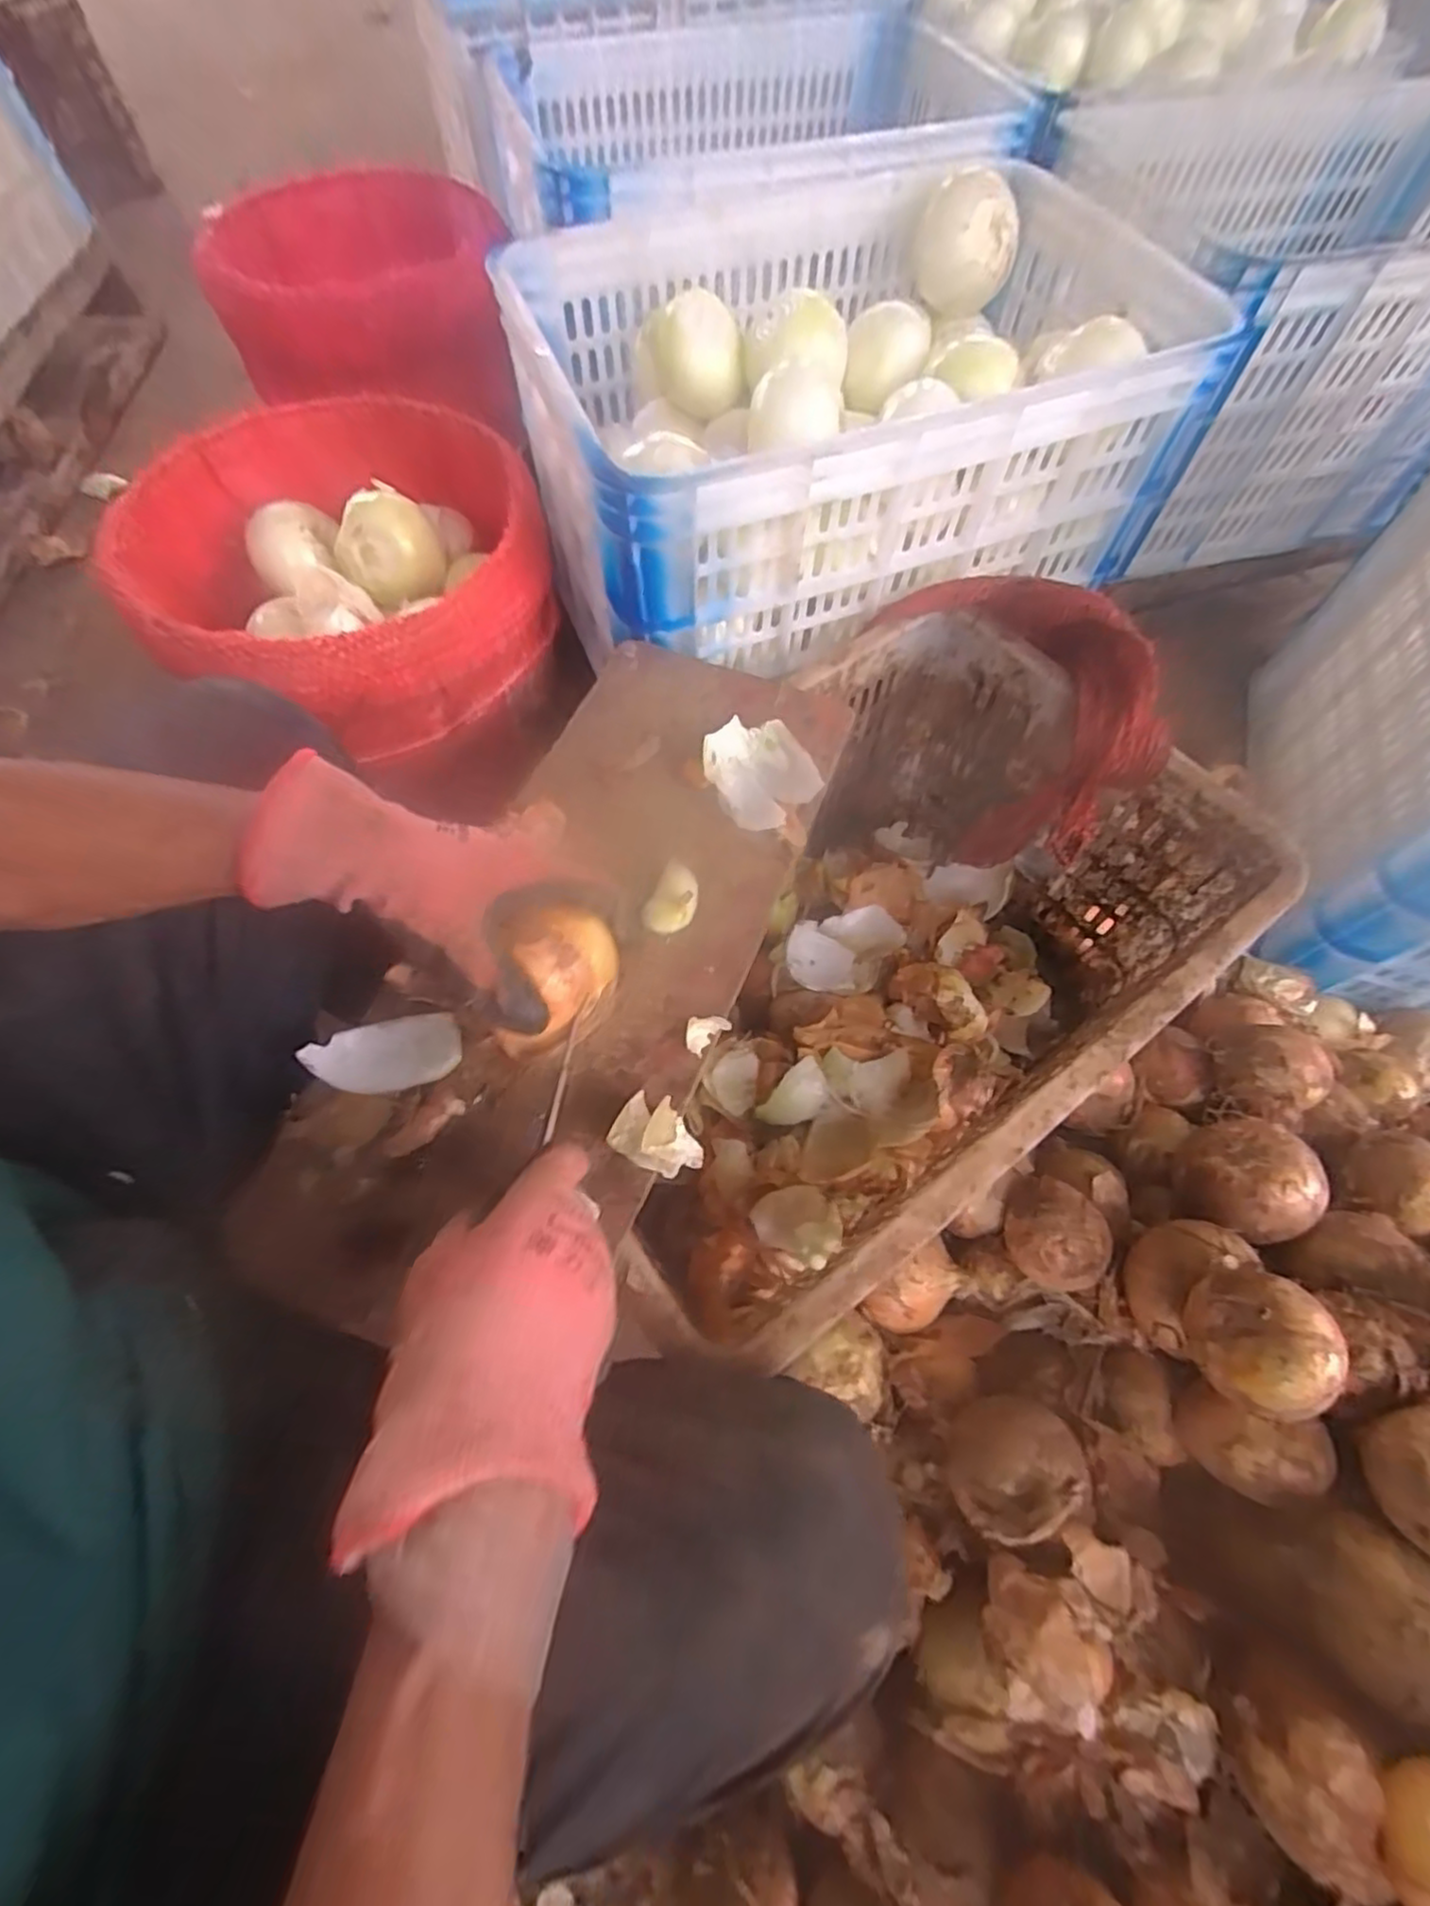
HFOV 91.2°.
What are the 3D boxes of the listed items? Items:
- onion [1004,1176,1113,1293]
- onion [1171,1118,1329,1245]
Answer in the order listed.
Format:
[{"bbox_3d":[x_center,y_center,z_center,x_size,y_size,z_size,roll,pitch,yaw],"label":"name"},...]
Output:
[{"bbox_3d":[0.267,0.222,0.551,0.071,0.054,0.075,0,63,0],"label":"onion"},{"bbox_3d":[0.417,0.182,0.556,0.085,0.086,0.087,0,63,0],"label":"onion"}]

